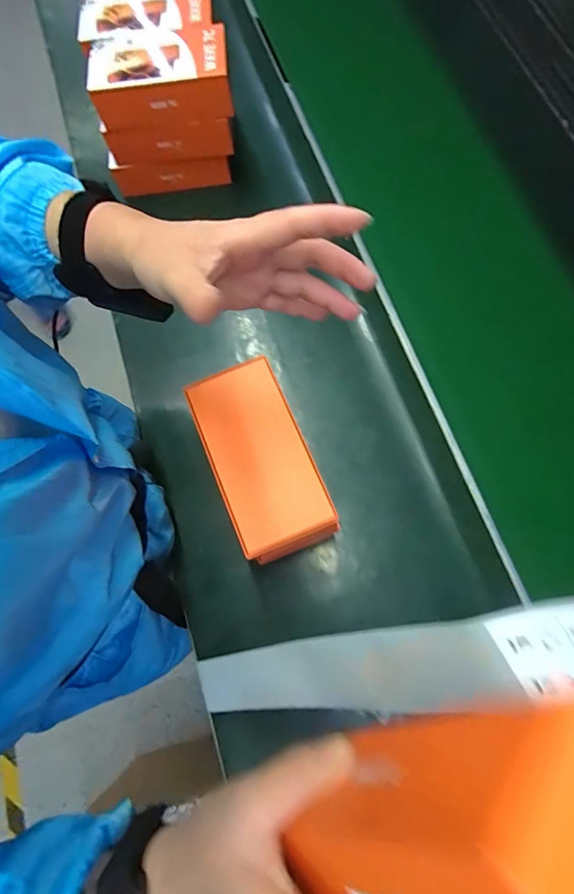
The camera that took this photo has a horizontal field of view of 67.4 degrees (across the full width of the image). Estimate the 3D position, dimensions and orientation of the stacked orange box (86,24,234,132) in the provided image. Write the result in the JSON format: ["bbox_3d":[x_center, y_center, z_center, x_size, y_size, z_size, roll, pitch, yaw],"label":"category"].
[{"bbox_3d":[-0.173,-0.509,0.594,0.187,0.058,0.095,-4,73,0],"label":"stacked orange box"}]

